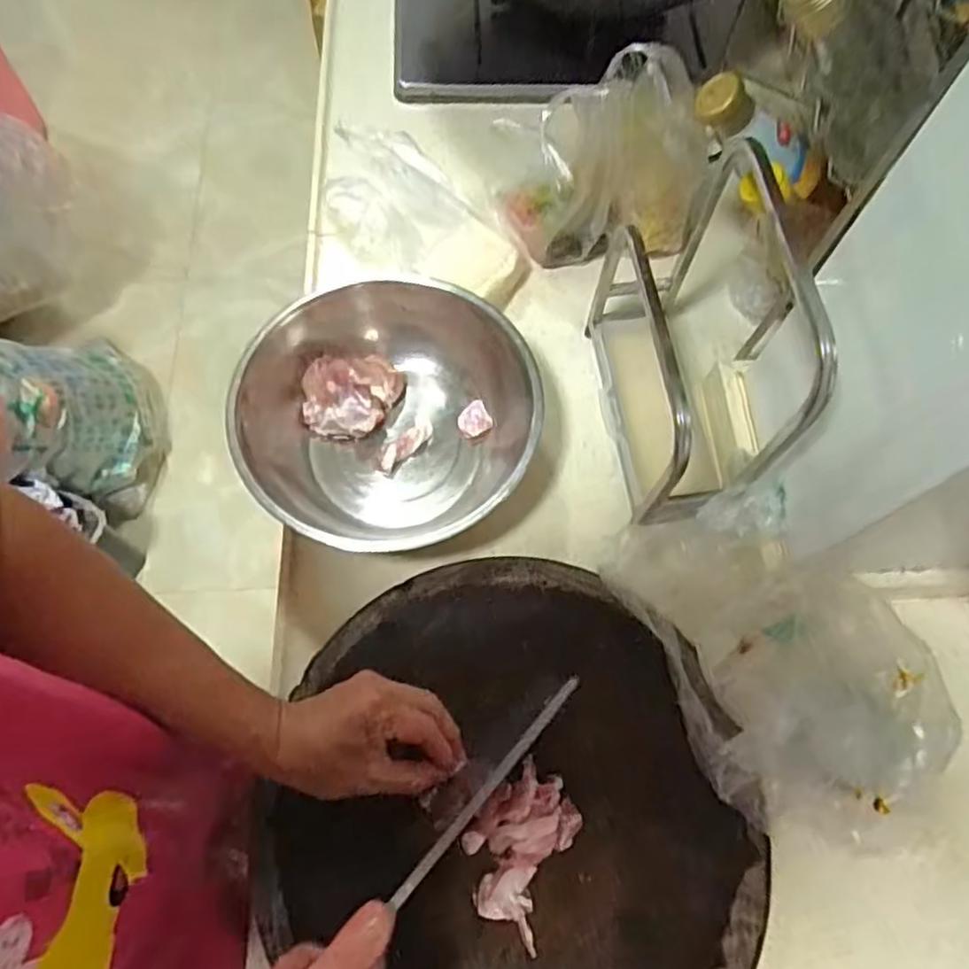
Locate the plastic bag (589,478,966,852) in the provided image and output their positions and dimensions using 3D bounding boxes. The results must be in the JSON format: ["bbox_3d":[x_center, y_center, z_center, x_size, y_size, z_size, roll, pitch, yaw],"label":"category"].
[{"bbox_3d":[0.208,0.131,0.497,0.154,0.118,0.252,-20,69,-9],"label":"plastic bag"}]

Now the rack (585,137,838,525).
[{"bbox_3d":[0.161,-0.111,0.543,0.088,0.228,0.232,-6,68,-3],"label":"rack"}]

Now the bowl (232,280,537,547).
[{"bbox_3d":[-0.084,-0.053,0.610,0.253,0.110,0.248,0,67,-1],"label":"bowl"}]

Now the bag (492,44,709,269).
[{"bbox_3d":[0.113,-0.313,0.657,0.197,0.158,0.092,-2,67,-2],"label":"bag"}]

